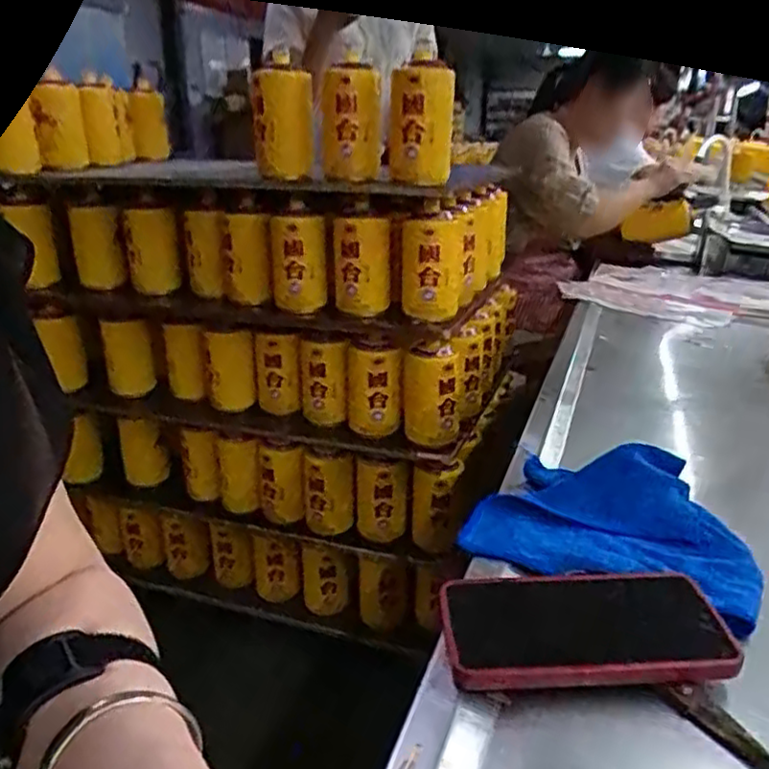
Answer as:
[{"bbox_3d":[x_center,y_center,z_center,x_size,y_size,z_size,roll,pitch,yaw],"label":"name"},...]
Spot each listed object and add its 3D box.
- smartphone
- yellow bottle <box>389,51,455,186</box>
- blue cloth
[{"bbox_3d":[0.119,0.146,0.422,0.166,0.018,0.092,0,20,0],"label":"smartphone"},{"bbox_3d":[0.048,-0.350,0.912,0.080,0.155,0.078,1,22,0],"label":"yellow bottle"},{"bbox_3d":[0.172,0.100,0.531,0.206,0.033,0.178,6,21,16],"label":"blue cloth"}]

